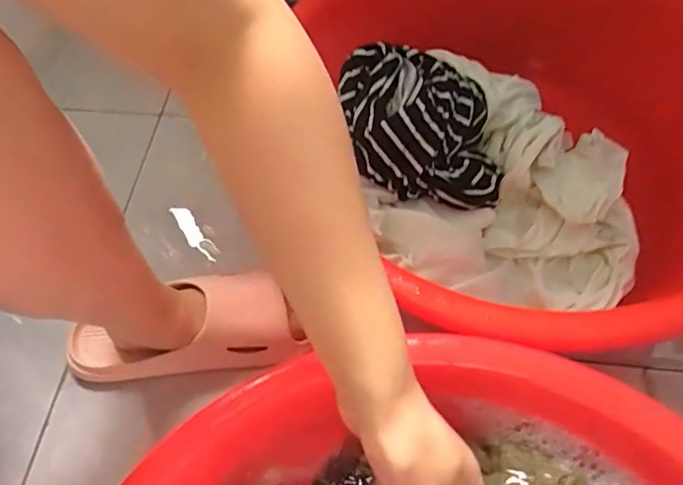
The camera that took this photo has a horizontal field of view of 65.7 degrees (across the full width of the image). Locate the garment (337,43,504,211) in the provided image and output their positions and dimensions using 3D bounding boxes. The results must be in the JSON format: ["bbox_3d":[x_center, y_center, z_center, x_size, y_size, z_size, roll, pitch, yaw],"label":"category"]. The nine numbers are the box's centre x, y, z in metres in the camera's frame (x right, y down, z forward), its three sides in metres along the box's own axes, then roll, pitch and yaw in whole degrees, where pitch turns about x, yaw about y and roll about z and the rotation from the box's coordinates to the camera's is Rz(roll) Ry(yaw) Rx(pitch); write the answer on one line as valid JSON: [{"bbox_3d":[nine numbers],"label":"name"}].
[{"bbox_3d":[0.080,-0.116,0.550,0.159,0.101,0.141,-9,61,-1],"label":"garment"}]

